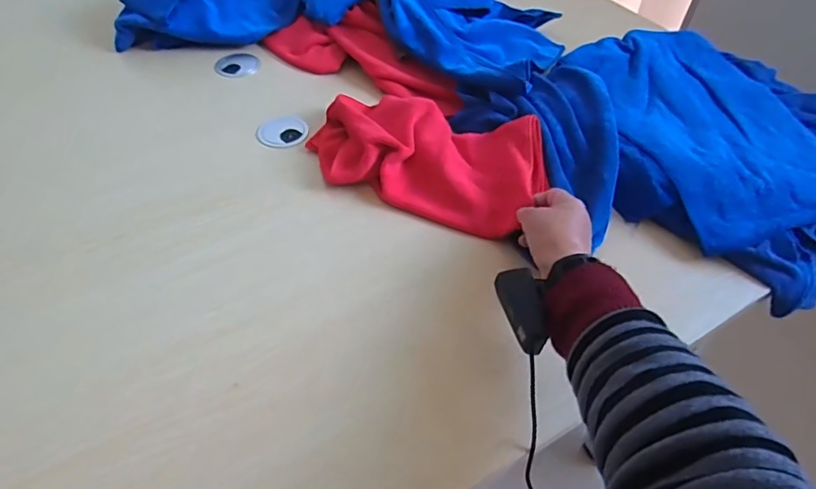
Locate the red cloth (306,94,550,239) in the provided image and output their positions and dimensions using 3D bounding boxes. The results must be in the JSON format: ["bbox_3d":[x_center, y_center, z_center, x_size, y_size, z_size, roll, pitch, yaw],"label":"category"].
[{"bbox_3d":[0.021,-0.116,0.646,0.303,0.048,0.166,21,55,18],"label":"red cloth"}]

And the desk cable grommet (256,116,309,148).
[{"bbox_3d":[-0.167,-0.152,0.711,0.064,0.005,0.068,1,49,-1],"label":"desk cable grommet"}]

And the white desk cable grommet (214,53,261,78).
[{"bbox_3d":[-0.264,-0.280,0.820,0.057,0.010,0.063,35,56,26],"label":"white desk cable grommet"}]

